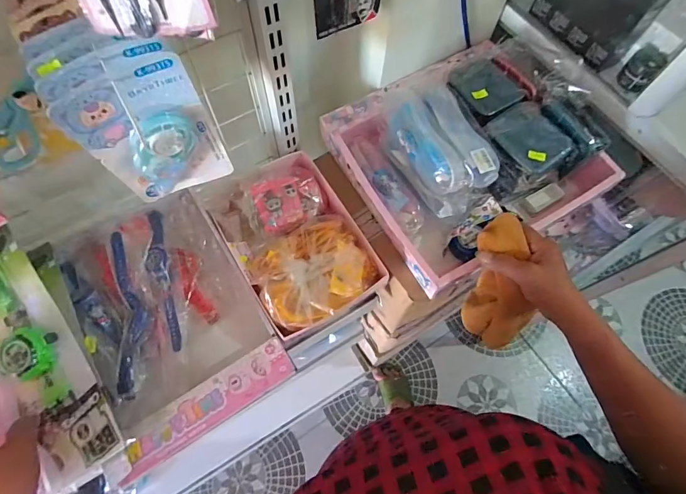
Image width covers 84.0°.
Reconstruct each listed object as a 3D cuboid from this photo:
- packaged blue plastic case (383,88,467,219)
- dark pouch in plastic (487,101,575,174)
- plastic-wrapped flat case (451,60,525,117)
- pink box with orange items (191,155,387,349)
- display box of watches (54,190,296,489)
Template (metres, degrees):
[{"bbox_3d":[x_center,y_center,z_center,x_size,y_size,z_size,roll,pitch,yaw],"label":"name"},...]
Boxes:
[{"bbox_3d":[0.111,-0.137,0.537,0.061,0.071,0.202,-23,69,-11],"label":"packaged blue plastic case"},{"bbox_3d":[0.253,-0.152,0.516,0.084,0.007,0.096,-27,70,-13],"label":"dark pouch in plastic"},{"bbox_3d":[0.206,-0.233,0.548,0.079,0.012,0.093,-23,69,-11],"label":"plastic-wrapped flat case"},{"bbox_3d":[-0.066,-0.012,0.533,0.172,0.059,0.253,-30,71,-14],"label":"pink box with orange items"},{"bbox_3d":[-0.232,0.082,0.505,0.218,0.070,0.330,-29,71,-14],"label":"display box of watches"}]

